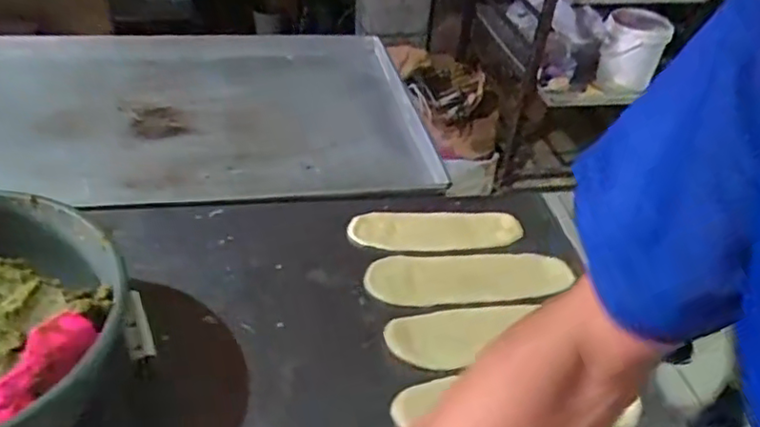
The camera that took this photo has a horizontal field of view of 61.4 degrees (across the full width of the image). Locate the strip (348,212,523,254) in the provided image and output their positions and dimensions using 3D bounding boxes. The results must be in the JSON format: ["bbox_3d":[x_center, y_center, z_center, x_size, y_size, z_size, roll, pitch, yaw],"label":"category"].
[{"bbox_3d":[0.061,0.016,0.697,0.186,0.010,0.059,-2,40,-10],"label":"strip"}]

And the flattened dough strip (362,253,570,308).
[{"bbox_3d":[0.088,0.061,0.649,0.201,0.017,0.064,-1,39,-9],"label":"flattened dough strip"}]

